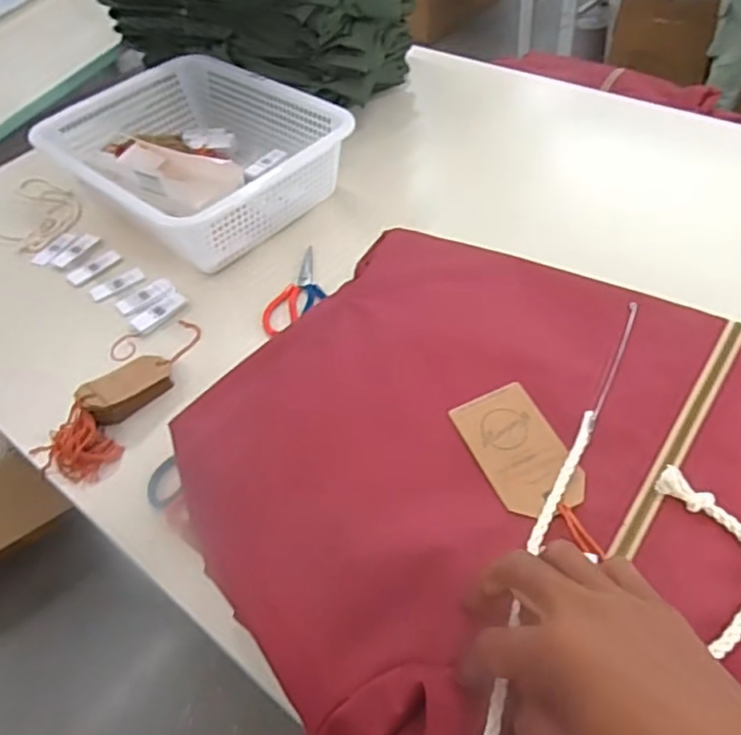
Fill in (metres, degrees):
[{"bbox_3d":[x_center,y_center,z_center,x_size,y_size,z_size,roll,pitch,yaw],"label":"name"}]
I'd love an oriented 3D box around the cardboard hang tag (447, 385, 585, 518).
[{"bbox_3d":[0.102,0.056,0.428,0.057,0.004,0.095,-22,55,-11],"label":"cardboard hang tag"}]

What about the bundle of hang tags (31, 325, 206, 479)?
[{"bbox_3d":[-0.329,0.018,0.807,0.110,0.044,0.265,11,52,16],"label":"bundle of hang tags"}]

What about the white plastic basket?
[{"bbox_3d":[-0.284,-0.360,1.056,0.434,0.131,0.388,31,59,28],"label":"white plastic basket"}]

